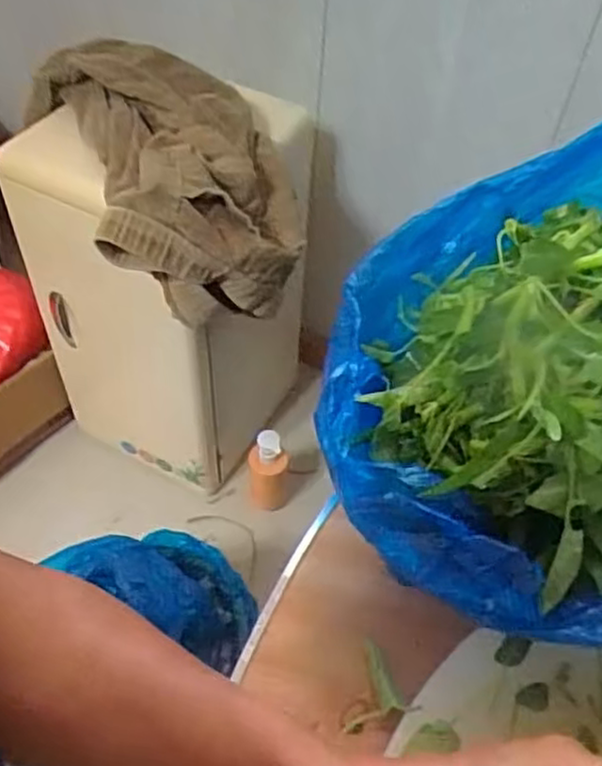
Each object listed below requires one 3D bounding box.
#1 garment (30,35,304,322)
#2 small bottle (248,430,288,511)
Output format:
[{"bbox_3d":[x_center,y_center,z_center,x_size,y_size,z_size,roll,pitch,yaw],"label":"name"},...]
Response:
[{"bbox_3d":[-0.169,-0.270,0.882,0.226,0.169,0.397,-23,55,-19],"label":"garment"},{"bbox_3d":[-0.055,0.145,1.214,0.060,0.195,0.069,-1,51,-3],"label":"small bottle"}]

